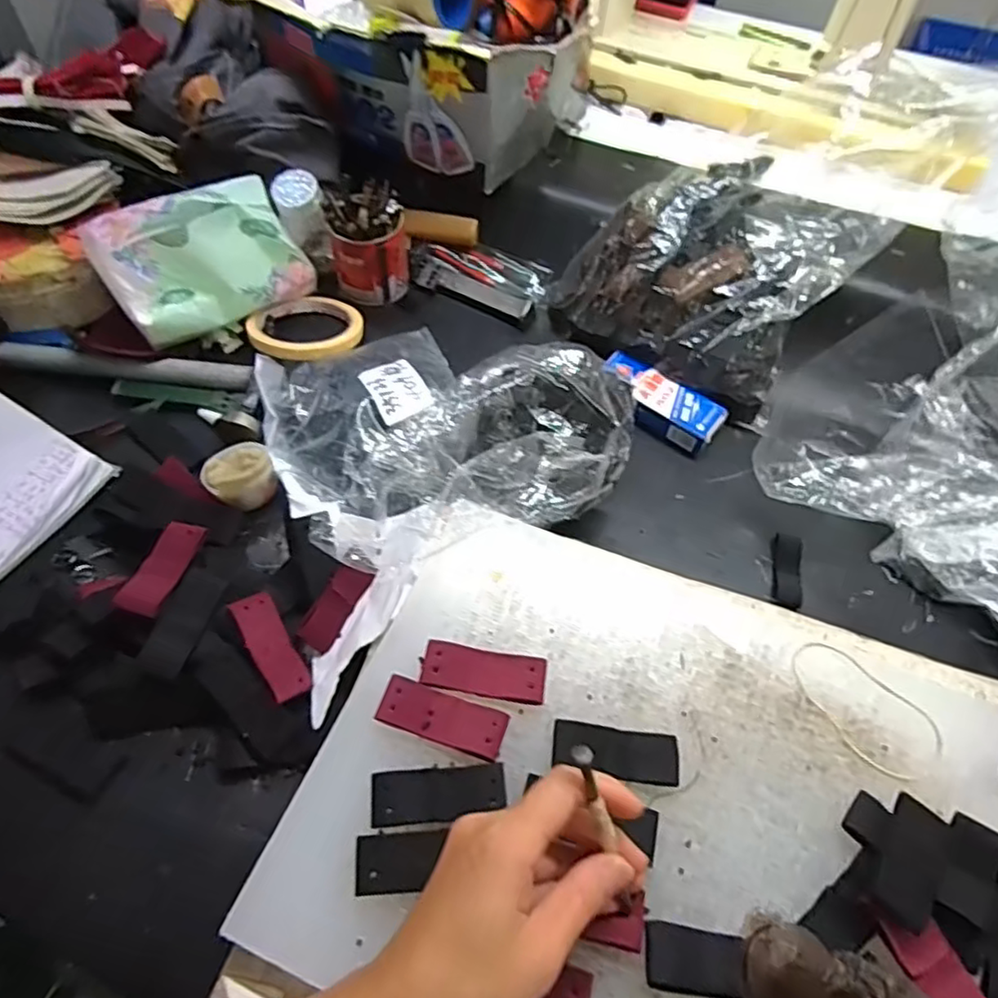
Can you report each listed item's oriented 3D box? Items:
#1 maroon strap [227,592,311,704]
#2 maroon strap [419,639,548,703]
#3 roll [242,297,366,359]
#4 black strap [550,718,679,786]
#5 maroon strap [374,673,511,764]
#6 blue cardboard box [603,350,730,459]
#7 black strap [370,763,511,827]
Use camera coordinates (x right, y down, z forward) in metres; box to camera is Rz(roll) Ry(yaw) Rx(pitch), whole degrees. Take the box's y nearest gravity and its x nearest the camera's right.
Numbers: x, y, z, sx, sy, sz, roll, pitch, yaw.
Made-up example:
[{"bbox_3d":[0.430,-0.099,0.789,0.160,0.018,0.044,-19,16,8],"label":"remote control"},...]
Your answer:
[{"bbox_3d":[-0.136,0.088,0.382,0.024,0.004,0.065,-23,78,-39],"label":"maroon strap"},{"bbox_3d":[-0.008,0.096,0.355,0.067,0.006,0.025,9,57,3],"label":"maroon strap"},{"bbox_3d":[-0.160,-0.141,0.539,0.082,0.023,0.086,1,57,-2],"label":"roll"},{"bbox_3d":[0.061,0.133,0.337,0.064,0.006,0.025,7,57,1],"label":"black strap"},{"bbox_3d":[-0.030,0.116,0.340,0.067,0.005,0.026,17,58,10],"label":"maroon strap"},{"bbox_3d":[0.130,-0.079,0.521,0.102,0.031,0.045,33,61,17],"label":"blue cardboard box"},{"bbox_3d":[-0.030,0.148,0.322,0.065,0.005,0.026,-3,58,-5],"label":"black strap"}]

